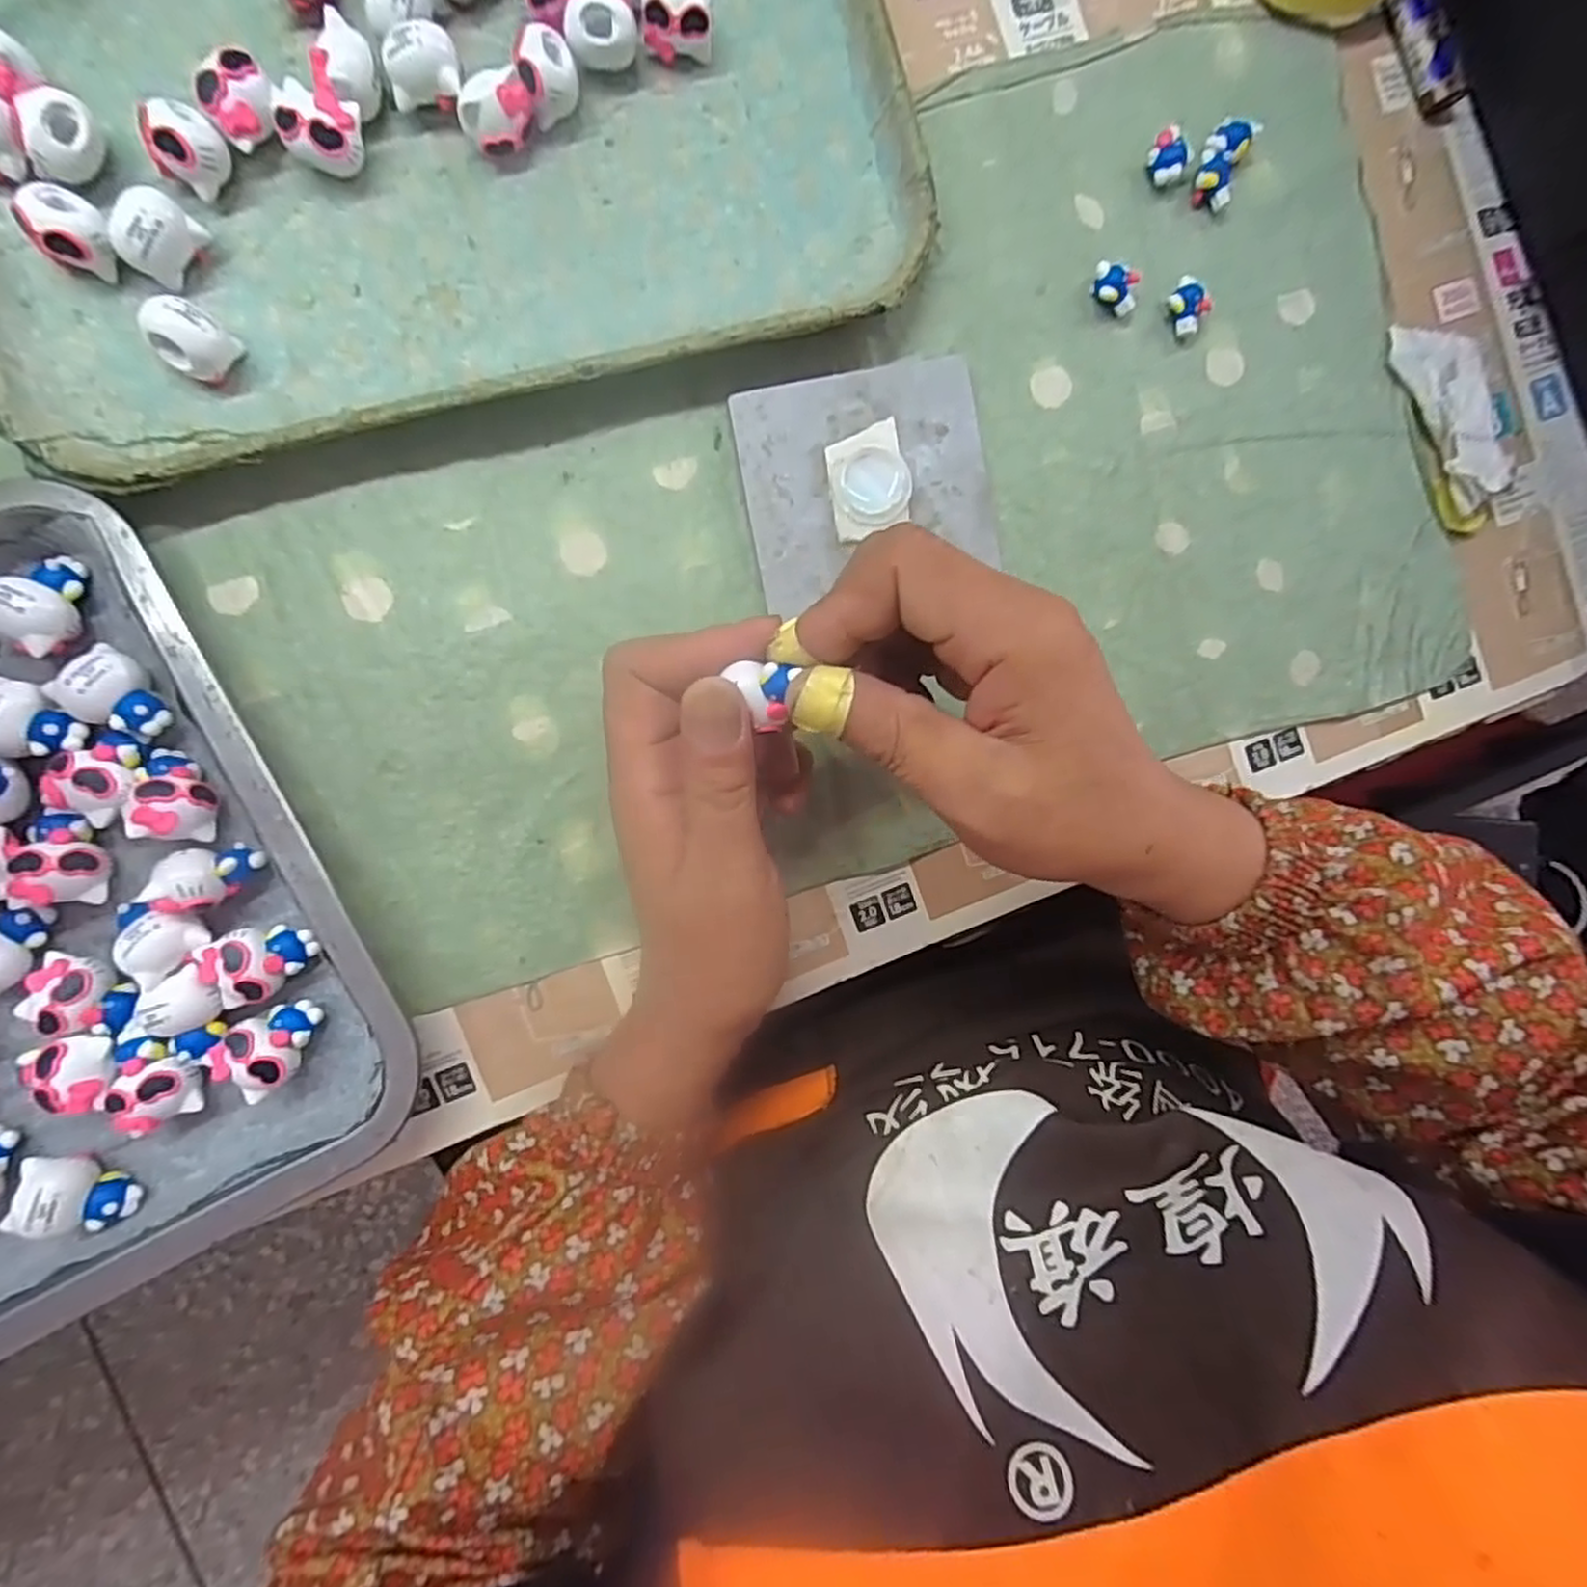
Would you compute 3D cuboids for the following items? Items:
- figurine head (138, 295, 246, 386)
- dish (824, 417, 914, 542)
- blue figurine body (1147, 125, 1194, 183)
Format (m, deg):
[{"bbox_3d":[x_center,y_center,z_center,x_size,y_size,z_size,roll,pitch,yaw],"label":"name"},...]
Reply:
[{"bbox_3d":[-0.206,-0.155,0.257,0.018,0.021,0.021,36,85,-8],"label":"figurine head"},{"bbox_3d":[0.030,-0.123,0.294,0.031,0.007,0.043,-10,93,-9],"label":"dish"},{"bbox_3d":[0.156,-0.265,0.311,0.016,0.012,0.014,35,86,-8],"label":"blue figurine body"}]

